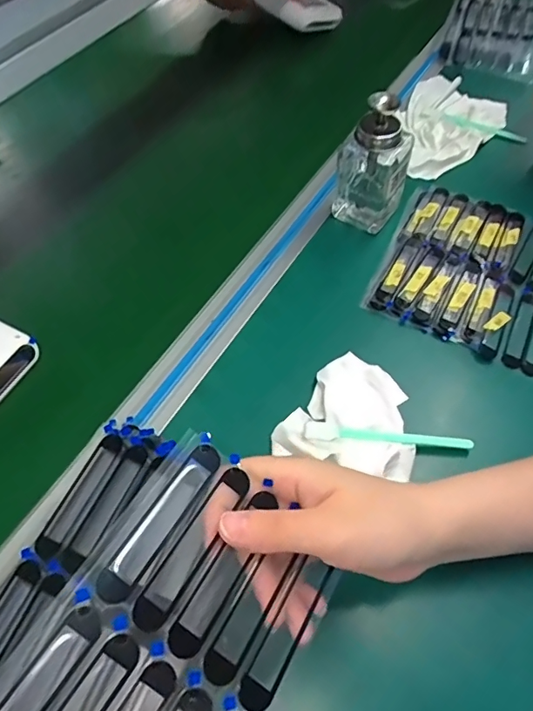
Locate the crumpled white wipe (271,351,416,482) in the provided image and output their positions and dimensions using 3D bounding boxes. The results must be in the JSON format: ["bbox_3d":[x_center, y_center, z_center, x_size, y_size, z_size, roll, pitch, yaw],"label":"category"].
[{"bbox_3d":[0.068,0.047,0.357,0.091,0.032,0.097,32,63,19],"label":"crumpled white wipe"}]

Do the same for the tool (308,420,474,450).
[{"bbox_3d":[0.088,0.056,0.352,0.118,0.007,0.015,3,58,3],"label":"tool"}]

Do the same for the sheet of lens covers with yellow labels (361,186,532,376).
[{"bbox_3d":[0.205,-0.072,0.446,0.192,0.021,0.166,26,61,16],"label":"sheet of lens covers with yellow labels"}]

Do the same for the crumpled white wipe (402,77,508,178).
[{"bbox_3d":[0.191,-0.262,0.558,0.114,0.028,0.154,38,65,22],"label":"crumpled white wipe"}]

